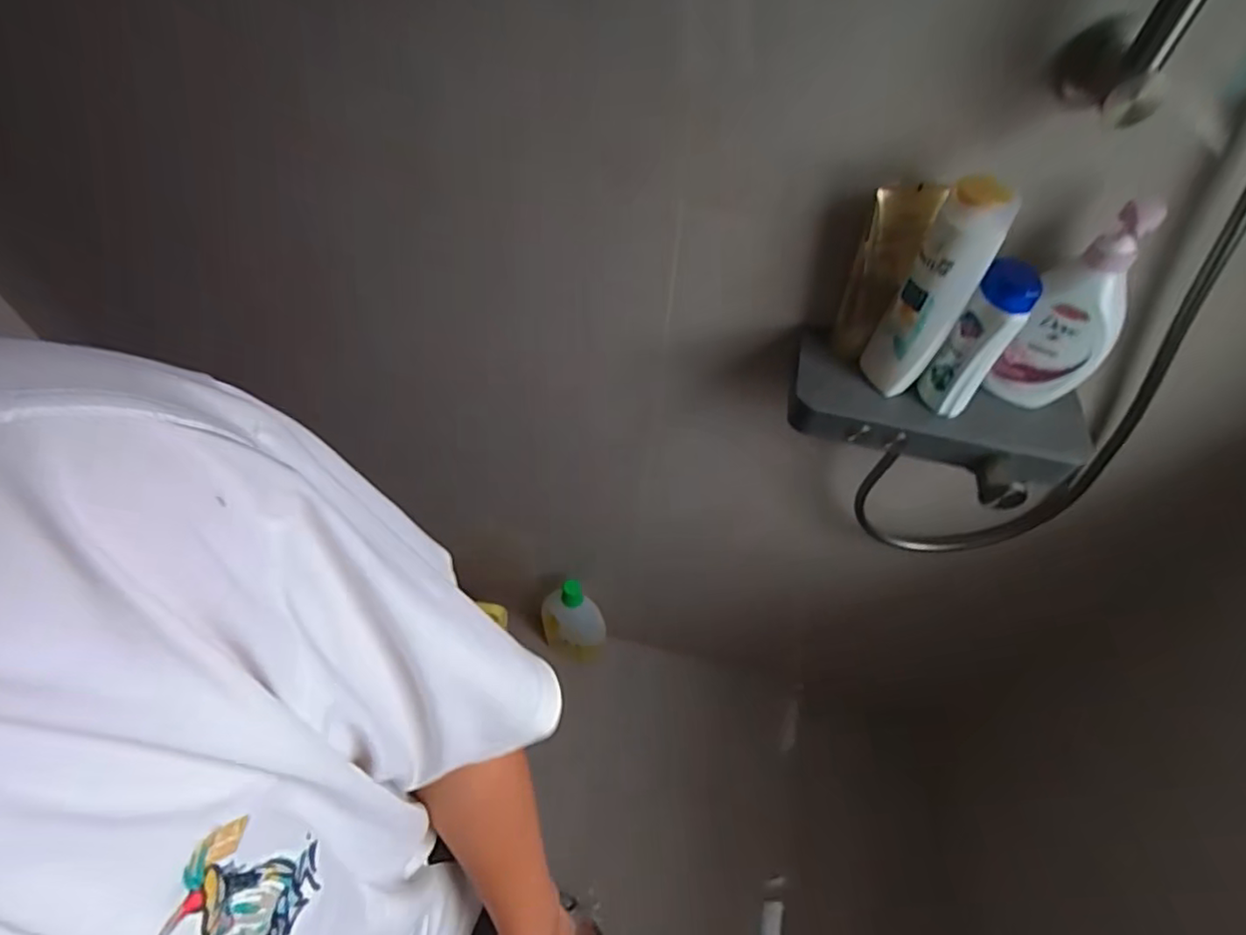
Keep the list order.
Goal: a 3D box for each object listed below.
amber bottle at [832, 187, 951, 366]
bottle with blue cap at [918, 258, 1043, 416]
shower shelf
[{"bbox_3d":[0.253,-0.188,0.600,0.051,0.179,0.032,29,56,18],"label":"amber bottle"},{"bbox_3d":[0.334,-0.115,0.571,0.049,0.157,0.036,6,52,2],"label":"bottle with blue cap"},{"bbox_3d":[0.324,-0.051,0.643,0.289,0.048,0.121,20,54,12],"label":"shower shelf"}]

